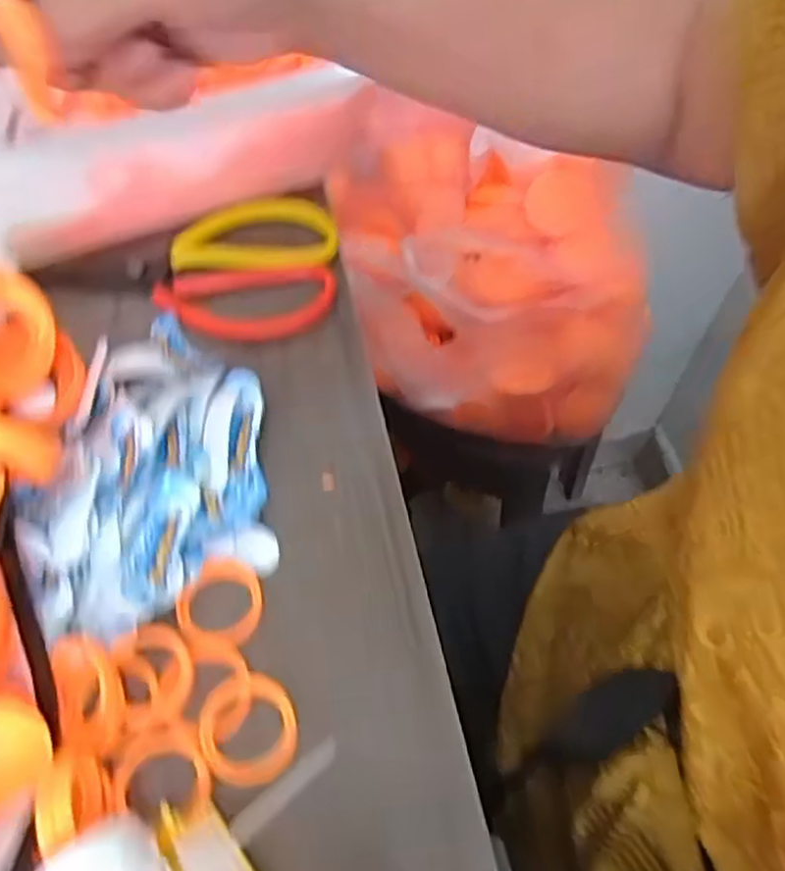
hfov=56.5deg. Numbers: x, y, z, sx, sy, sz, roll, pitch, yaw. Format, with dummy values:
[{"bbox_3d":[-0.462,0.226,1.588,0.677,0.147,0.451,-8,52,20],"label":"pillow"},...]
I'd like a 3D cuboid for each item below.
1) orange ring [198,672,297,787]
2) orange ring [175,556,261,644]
[{"bbox_3d":[-0.053,0.109,0.272,0.034,0.008,0.037,-14,61,-7],"label":"orange ring"},{"bbox_3d":[-0.069,0.069,0.299,0.032,0.008,0.036,29,64,16],"label":"orange ring"}]

